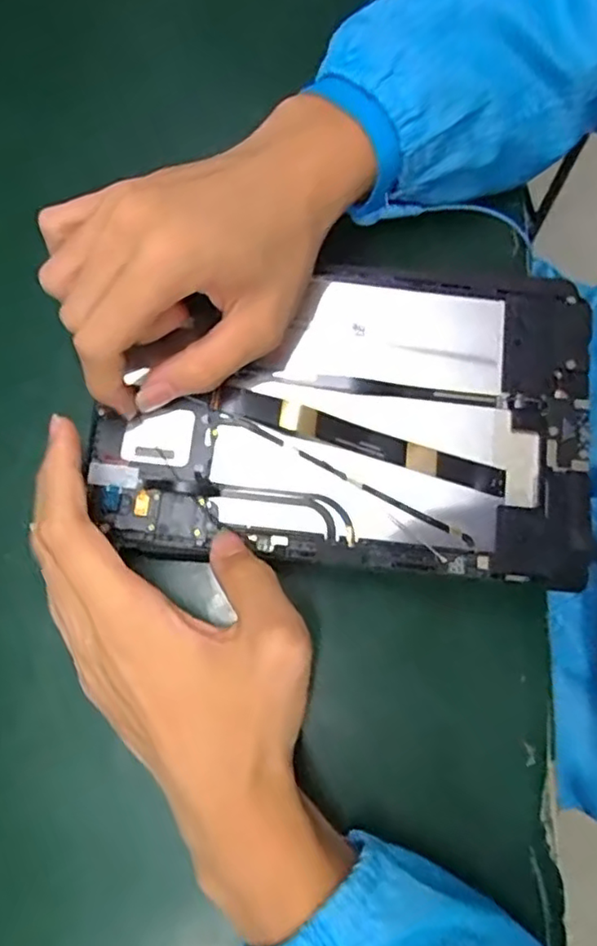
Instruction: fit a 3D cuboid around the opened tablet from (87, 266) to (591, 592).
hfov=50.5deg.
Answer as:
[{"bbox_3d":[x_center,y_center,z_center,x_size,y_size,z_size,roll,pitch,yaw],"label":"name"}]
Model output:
[{"bbox_3d":[0.024,-0.031,0.312,0.231,0.010,0.154,5,78,1],"label":"opened tablet"}]

